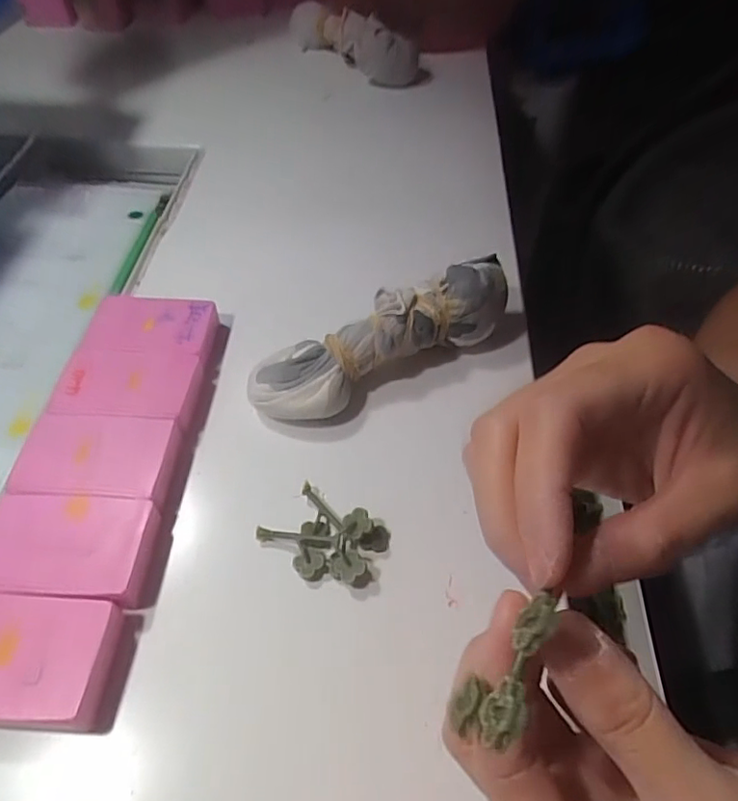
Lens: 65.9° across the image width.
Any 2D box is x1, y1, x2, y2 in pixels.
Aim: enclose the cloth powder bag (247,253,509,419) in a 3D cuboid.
[{"bbox_3d":[0.009,-0.032,0.316,0.151,0.050,0.042,-21,56,-16],"label":"cloth powder bag"}]

